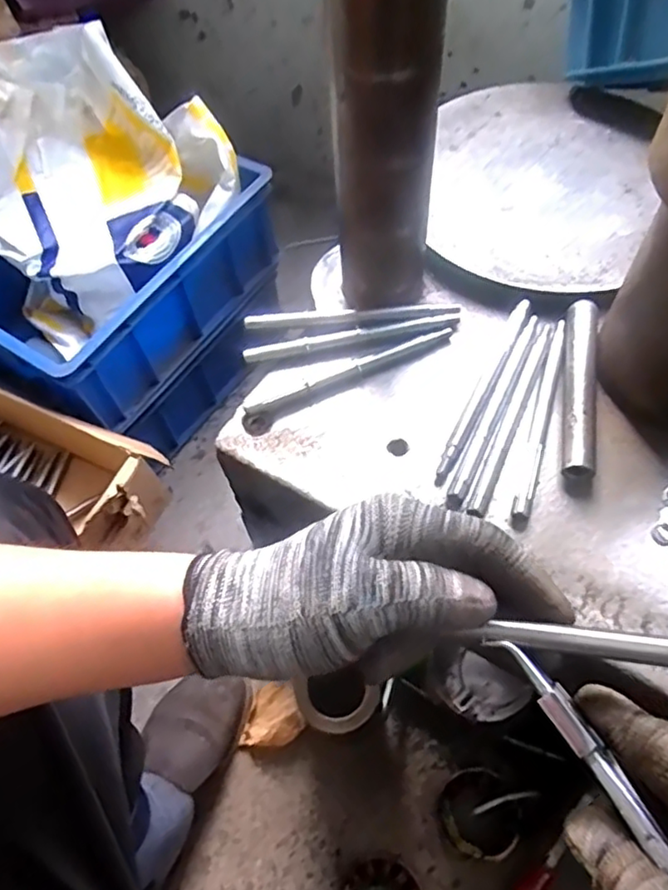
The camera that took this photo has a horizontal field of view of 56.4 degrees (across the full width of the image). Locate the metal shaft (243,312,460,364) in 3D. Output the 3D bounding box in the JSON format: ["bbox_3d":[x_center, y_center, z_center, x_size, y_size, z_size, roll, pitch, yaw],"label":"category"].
[{"bbox_3d":[0.013,-0.081,0.467,0.161,0.009,0.012,-9,60,-2],"label":"metal shaft"}]

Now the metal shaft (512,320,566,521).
[{"bbox_3d":[0.145,-0.022,0.430,0.011,0.008,0.161,16,62,12],"label":"metal shaft"}]

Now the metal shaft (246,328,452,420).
[{"bbox_3d":[0.014,-0.053,0.453,0.156,0.008,0.014,-25,62,-11],"label":"metal shaft"}]

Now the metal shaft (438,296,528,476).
[{"bbox_3d":[0.108,-0.043,0.442,0.009,0.010,0.158,24,64,16],"label":"metal shaft"}]

